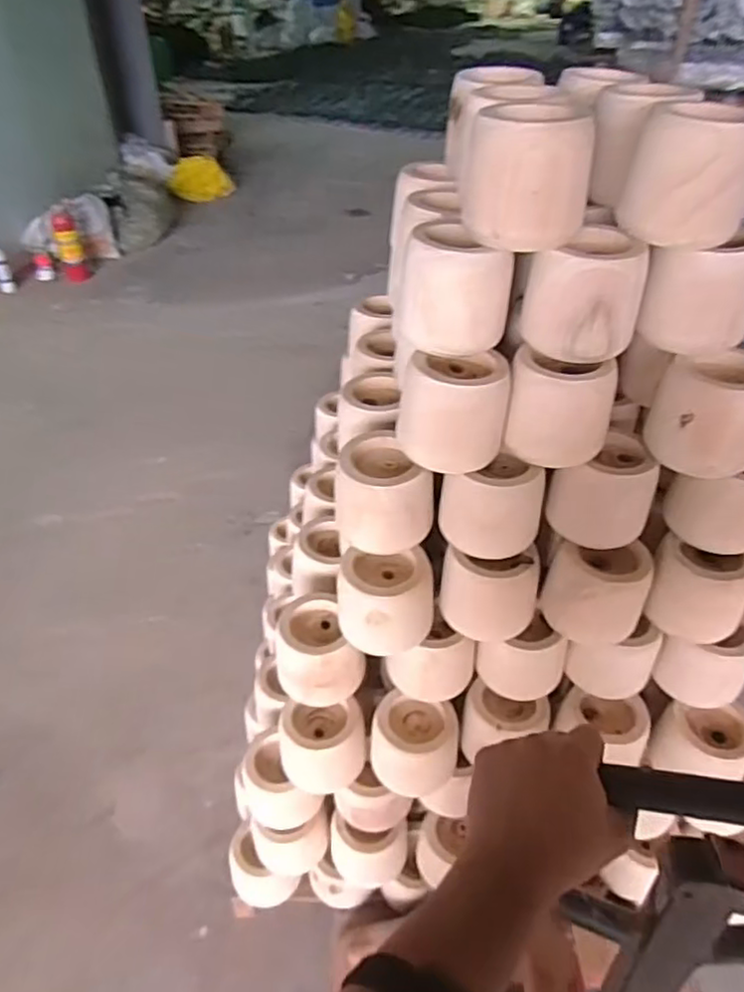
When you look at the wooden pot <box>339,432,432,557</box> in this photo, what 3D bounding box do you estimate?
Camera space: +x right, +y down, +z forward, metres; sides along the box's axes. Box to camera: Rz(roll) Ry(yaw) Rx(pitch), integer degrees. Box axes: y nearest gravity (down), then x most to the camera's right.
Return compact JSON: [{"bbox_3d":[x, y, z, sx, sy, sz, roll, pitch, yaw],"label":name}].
[{"bbox_3d":[0.015,0.004,0.900,0.116,0.142,0.104,18,34,34],"label":"wooden pot"}]

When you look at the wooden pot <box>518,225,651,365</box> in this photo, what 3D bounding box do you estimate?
[{"bbox_3d":[0.250,-0.237,0.770,0.105,0.132,0.101,-19,32,-29],"label":"wooden pot"}]

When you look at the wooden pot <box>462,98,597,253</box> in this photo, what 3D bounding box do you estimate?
[{"bbox_3d":[0.168,-0.346,0.703,0.128,0.140,0.102,4,28,11],"label":"wooden pot"}]

